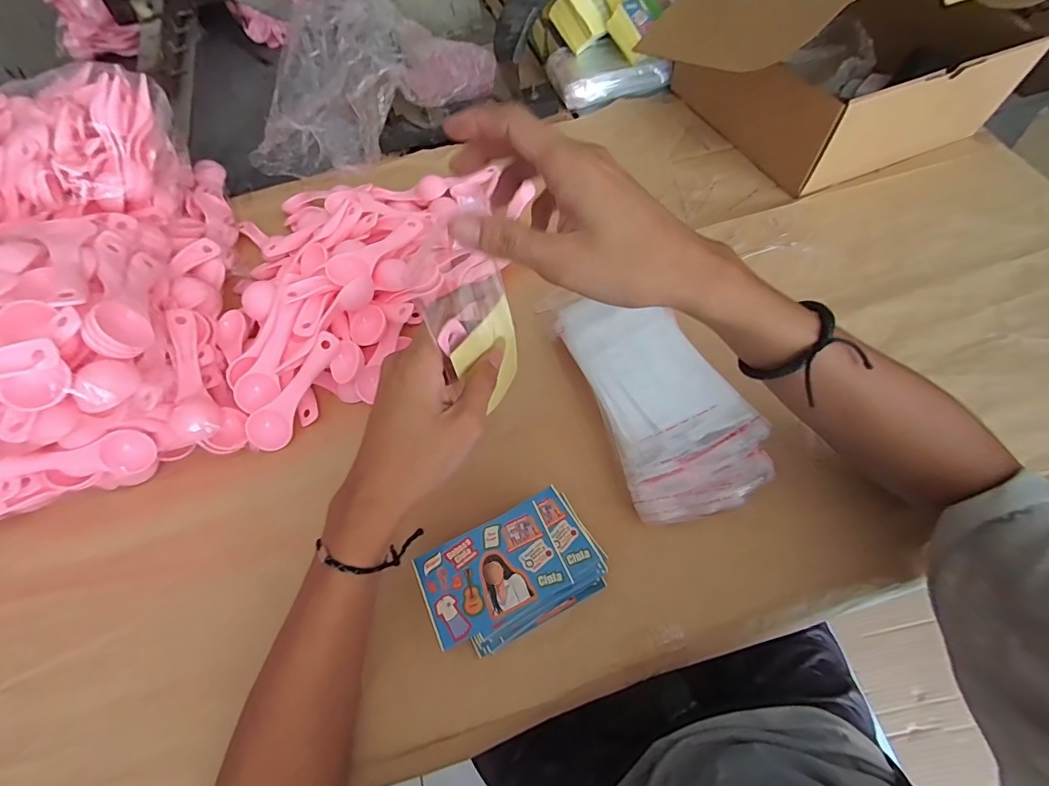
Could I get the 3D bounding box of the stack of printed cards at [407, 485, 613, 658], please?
[{"bbox_3d":[-0.006,0.123,0.320,0.118,0.033,0.072,-26,62,-10],"label":"stack of printed cards"}]

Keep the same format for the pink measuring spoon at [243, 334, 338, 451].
[{"bbox_3d":[-0.194,-0.002,0.392,0.030,0.018,0.110,34,88,20],"label":"pink measuring spoon"}]

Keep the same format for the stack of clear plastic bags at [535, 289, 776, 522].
[{"bbox_3d":[0.104,-0.010,0.386,0.109,0.032,0.225,-18,61,-6],"label":"stack of clear plastic bags"}]

